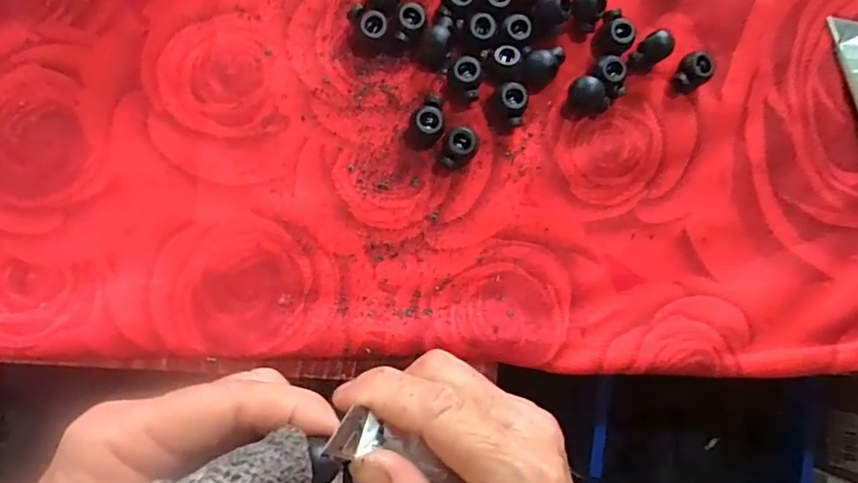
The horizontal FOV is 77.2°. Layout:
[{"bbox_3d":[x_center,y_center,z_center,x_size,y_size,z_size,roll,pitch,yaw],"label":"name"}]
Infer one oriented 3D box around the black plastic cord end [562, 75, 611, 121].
[{"bbox_3d":[0.070,-0.065,0.241,0.017,0.013,0.016,-10,89,-11],"label":"black plastic cord end"}]

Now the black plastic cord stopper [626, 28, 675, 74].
[{"bbox_3d":[0.101,-0.086,0.245,0.020,0.011,0.013,-38,94,-11],"label":"black plastic cord stopper"}]

